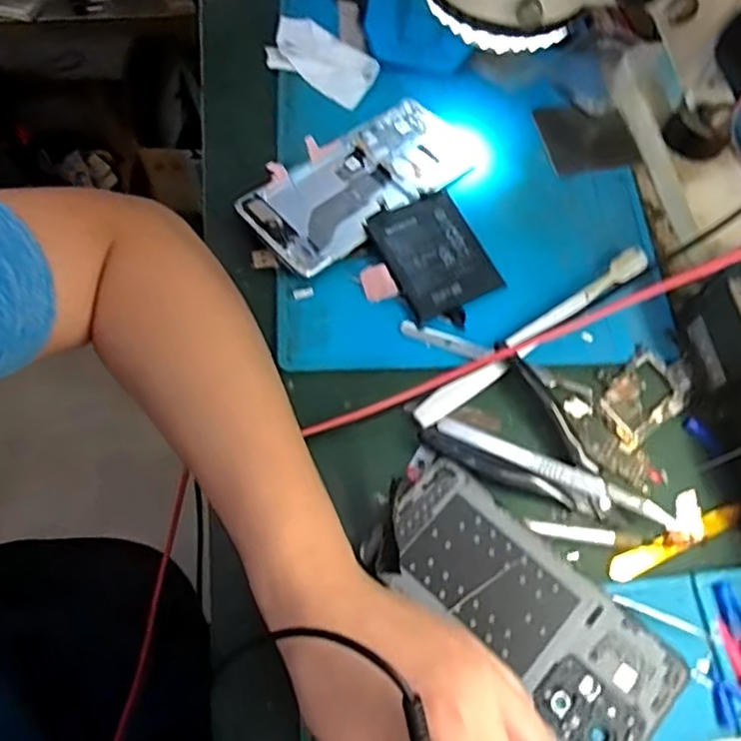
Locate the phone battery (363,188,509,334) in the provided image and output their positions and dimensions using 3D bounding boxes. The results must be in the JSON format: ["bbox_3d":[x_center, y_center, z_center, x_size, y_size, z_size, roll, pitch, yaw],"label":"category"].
[{"bbox_3d":[0.042,-0.072,0.407,0.063,0.004,0.084,-26,78,-15],"label":"phone battery"}]

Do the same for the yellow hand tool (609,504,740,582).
[{"bbox_3d":[0.166,0.093,0.346,0.085,0.004,0.013,-20,67,-12],"label":"yellow hand tool"}]

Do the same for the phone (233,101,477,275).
[{"bbox_3d":[-0.003,-0.131,0.433,0.169,0.014,0.073,-38,71,-19],"label":"phone"}]

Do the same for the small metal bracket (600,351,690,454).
[{"bbox_3d":[0.163,0.017,0.380,0.067,0.004,0.037,-40,72,-19],"label":"small metal bracket"}]

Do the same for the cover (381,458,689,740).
[{"bbox_3d":[0.074,0.120,0.320,0.156,0.006,0.068,41,69,16],"label":"cover"}]

